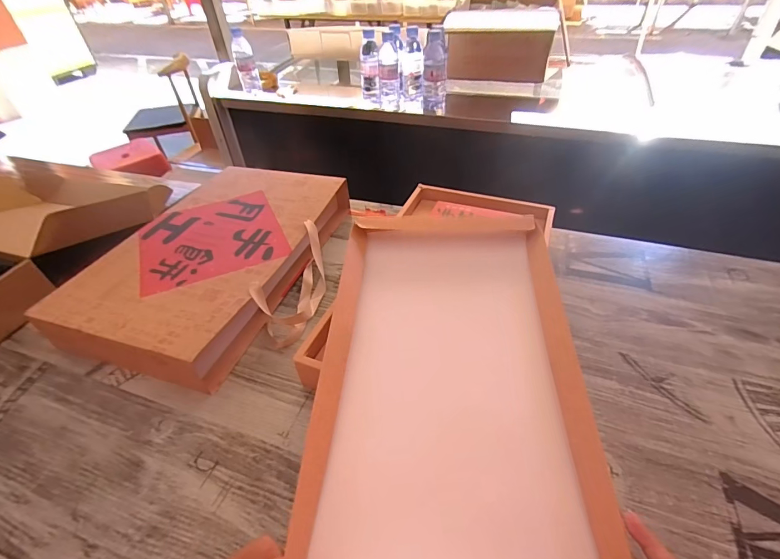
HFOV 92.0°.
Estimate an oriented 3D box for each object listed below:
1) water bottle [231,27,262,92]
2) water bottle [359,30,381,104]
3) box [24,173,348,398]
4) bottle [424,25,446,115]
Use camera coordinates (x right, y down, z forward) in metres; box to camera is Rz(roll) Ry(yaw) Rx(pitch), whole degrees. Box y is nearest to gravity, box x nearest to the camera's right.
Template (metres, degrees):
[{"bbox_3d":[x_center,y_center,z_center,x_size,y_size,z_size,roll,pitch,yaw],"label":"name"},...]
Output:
[{"bbox_3d":[-0.447,-0.668,1.172,0.061,0.174,0.059,-16,45,-12],"label":"water bottle"},{"bbox_3d":[-0.059,-0.603,1.082,0.053,0.172,0.067,-5,43,-1],"label":"water bottle"},{"bbox_3d":[-0.289,-0.050,0.692,0.375,0.078,0.495,11,45,16],"label":"box"},{"bbox_3d":[0.124,-0.562,1.033,0.067,0.198,0.075,2,44,6],"label":"bottle"}]

